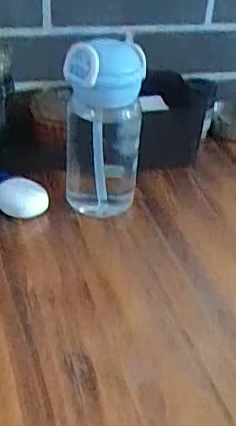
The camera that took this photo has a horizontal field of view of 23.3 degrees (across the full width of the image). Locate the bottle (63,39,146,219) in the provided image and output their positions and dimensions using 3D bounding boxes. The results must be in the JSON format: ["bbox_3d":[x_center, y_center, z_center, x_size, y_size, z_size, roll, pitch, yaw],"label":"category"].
[{"bbox_3d":[-0.015,-0.090,0.612,0.081,0.188,0.088,4,34,-2],"label":"bottle"}]

